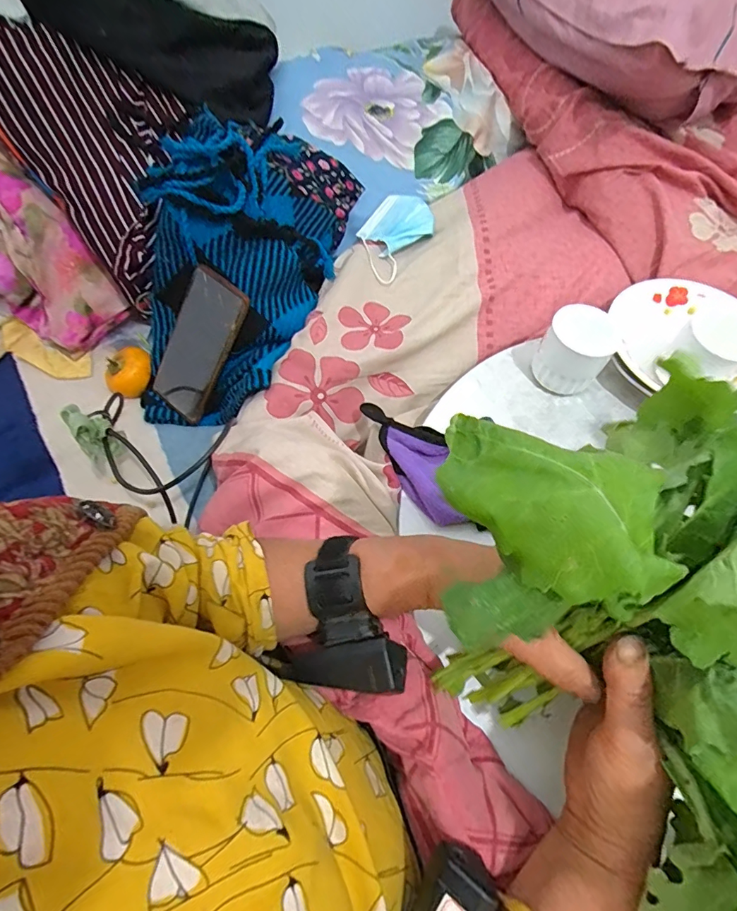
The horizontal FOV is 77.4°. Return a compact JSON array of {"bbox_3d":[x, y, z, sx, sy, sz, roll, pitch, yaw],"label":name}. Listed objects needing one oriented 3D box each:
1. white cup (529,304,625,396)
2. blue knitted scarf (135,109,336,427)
[{"bbox_3d":[0.206,-0.100,0.466,0.062,0.071,0.066,0,64,0],"label":"white cup"},{"bbox_3d":[-0.155,-0.202,0.509,0.200,0.188,0.292,11,65,5],"label":"blue knitted scarf"}]

